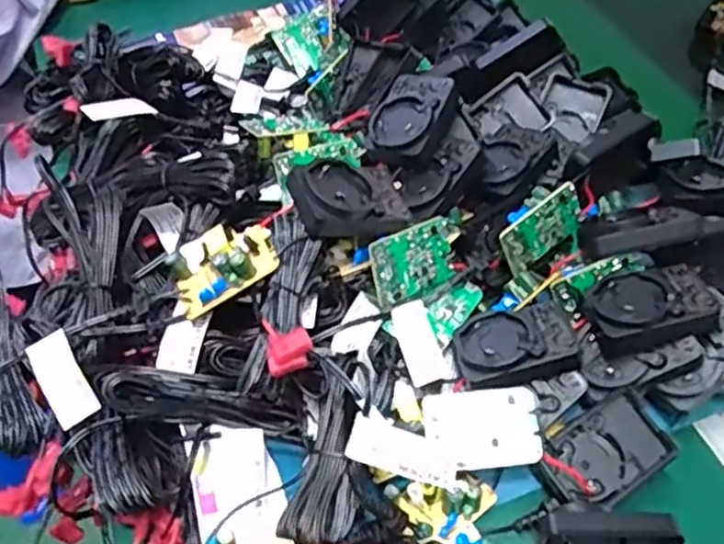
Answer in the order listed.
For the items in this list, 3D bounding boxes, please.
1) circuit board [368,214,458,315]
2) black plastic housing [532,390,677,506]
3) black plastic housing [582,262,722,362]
[{"bbox_3d":[0.026,-0.004,0.382,0.050,0.040,0.008,-23,22,-29],"label":"circuit board"},{"bbox_3d":[0.116,0.089,0.346,0.059,0.013,0.041,-31,77,-15],"label":"black plastic housing"},{"bbox_3d":[0.145,0.018,0.366,0.063,0.020,0.041,-12,51,-8],"label":"black plastic housing"}]

